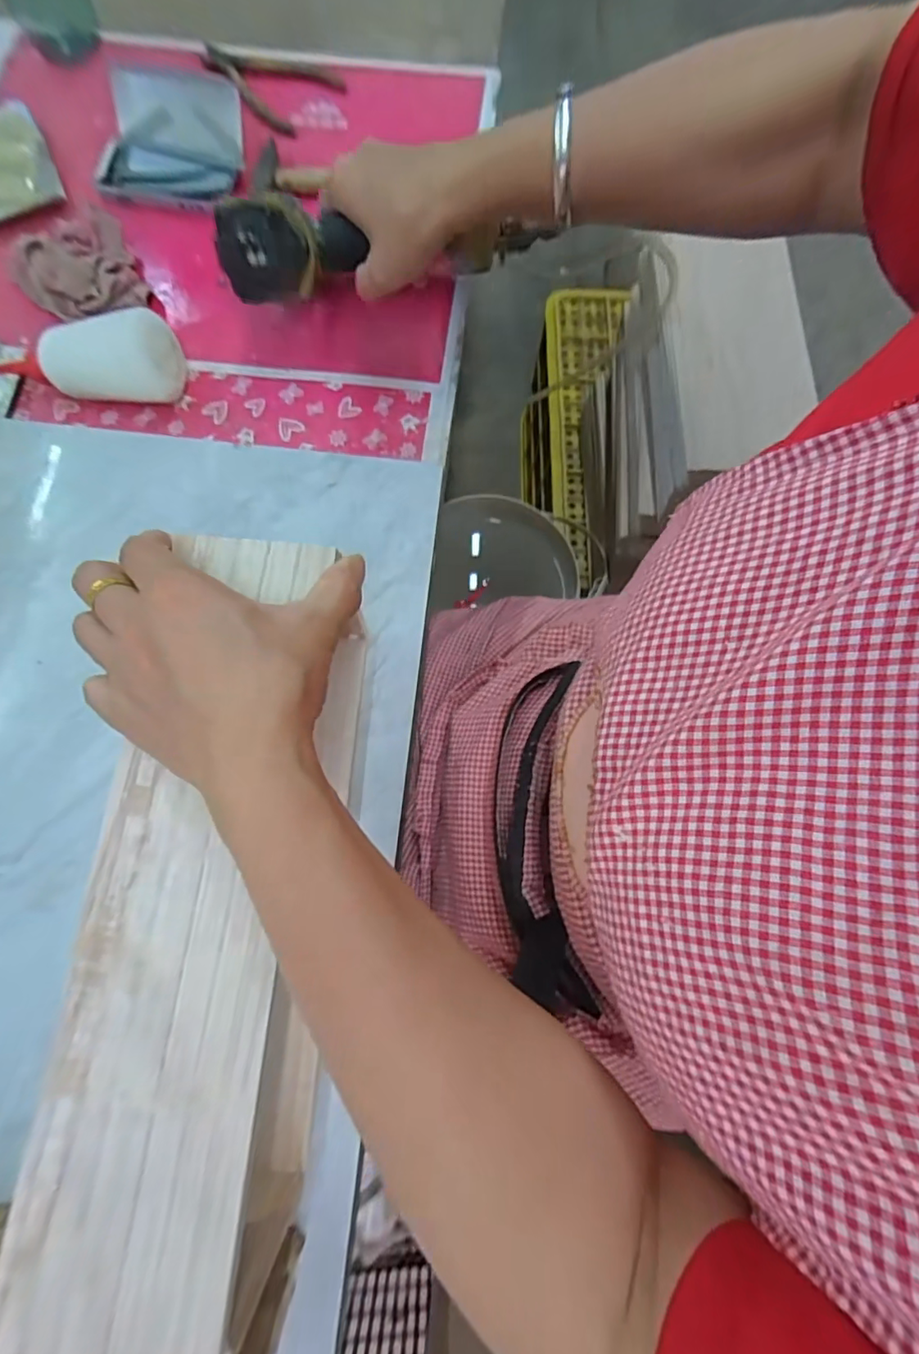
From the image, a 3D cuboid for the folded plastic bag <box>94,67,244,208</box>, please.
[{"bbox_3d":[-0.281,-0.512,0.523,0.134,0.042,0.107,3,74,0],"label":"folded plastic bag"}]

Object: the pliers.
[{"bbox_3d":[-0.209,-0.633,0.573,0.146,0.018,0.113,35,77,8],"label":"pliers"}]

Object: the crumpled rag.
[{"bbox_3d":[-0.345,-0.370,0.488,0.097,0.031,0.113,-34,78,-10],"label":"crumpled rag"}]

